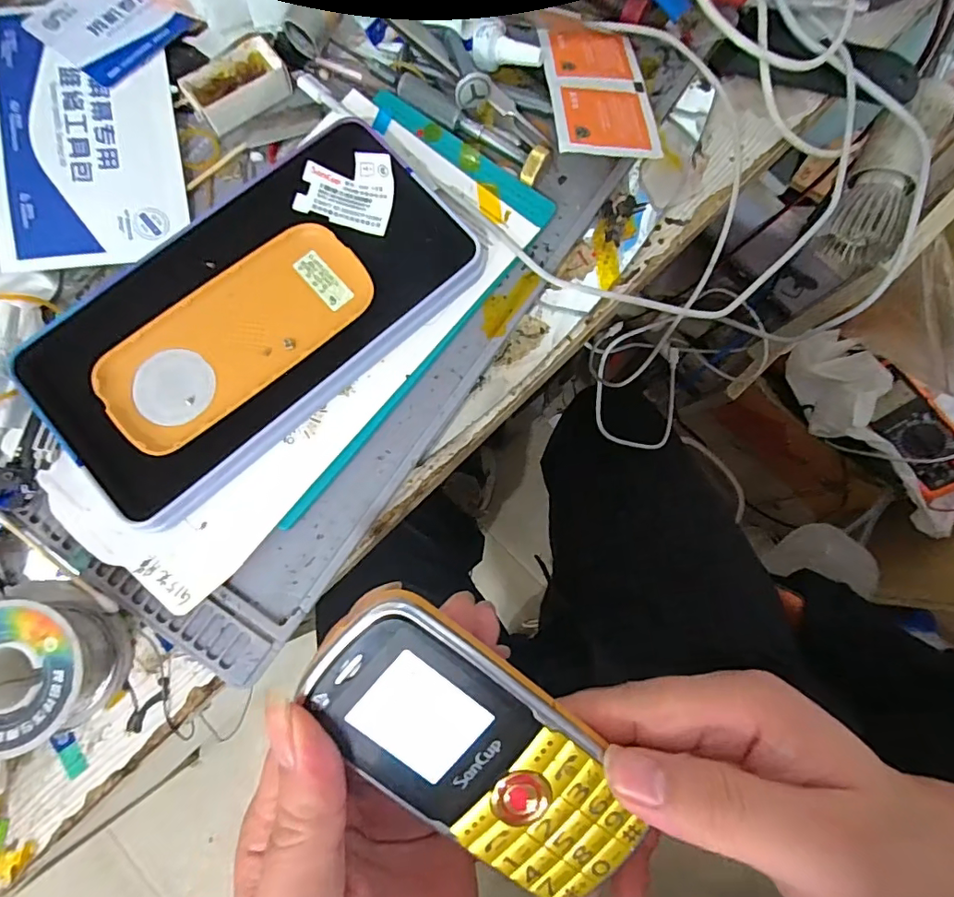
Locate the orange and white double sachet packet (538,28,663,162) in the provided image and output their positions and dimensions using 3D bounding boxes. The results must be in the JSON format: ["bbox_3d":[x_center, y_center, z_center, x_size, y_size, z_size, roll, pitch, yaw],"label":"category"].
[{"bbox_3d":[0.060,-0.180,0.256,0.050,0.004,0.093,0,67,-8],"label":"orange and white double sachet packet"}]

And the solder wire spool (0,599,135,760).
[{"bbox_3d":[-0.168,0.085,0.198,0.047,0.030,0.051,0,78,-1],"label":"solder wire spool"}]

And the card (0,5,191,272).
[{"bbox_3d":[-0.189,-0.153,0.248,0.080,0.011,0.131,-12,79,-3],"label":"card"}]

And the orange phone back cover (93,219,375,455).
[{"bbox_3d":[-0.102,-0.050,0.222,0.116,0.007,0.052,-39,82,-8],"label":"orange phone back cover"}]

